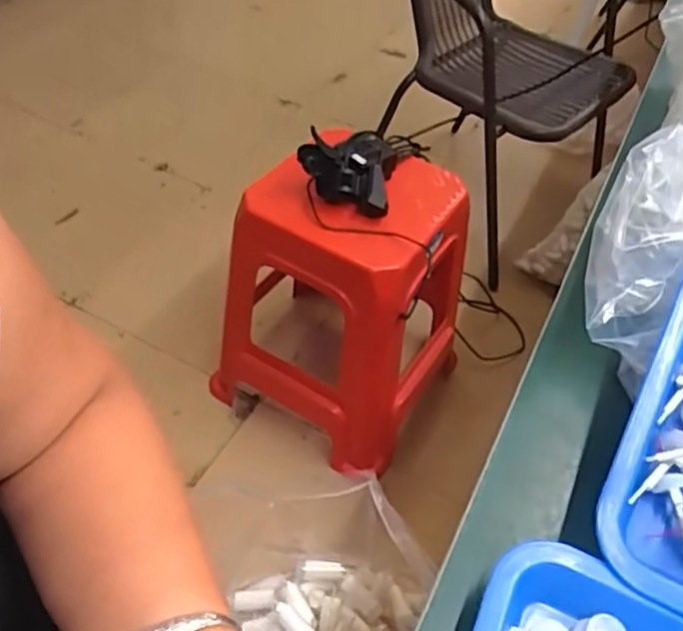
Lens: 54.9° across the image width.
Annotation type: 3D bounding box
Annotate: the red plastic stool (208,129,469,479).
[{"bbox_3d":[0.014,-0.038,1.199,0.362,0.513,0.373,26,51,18],"label":"red plastic stool"}]

